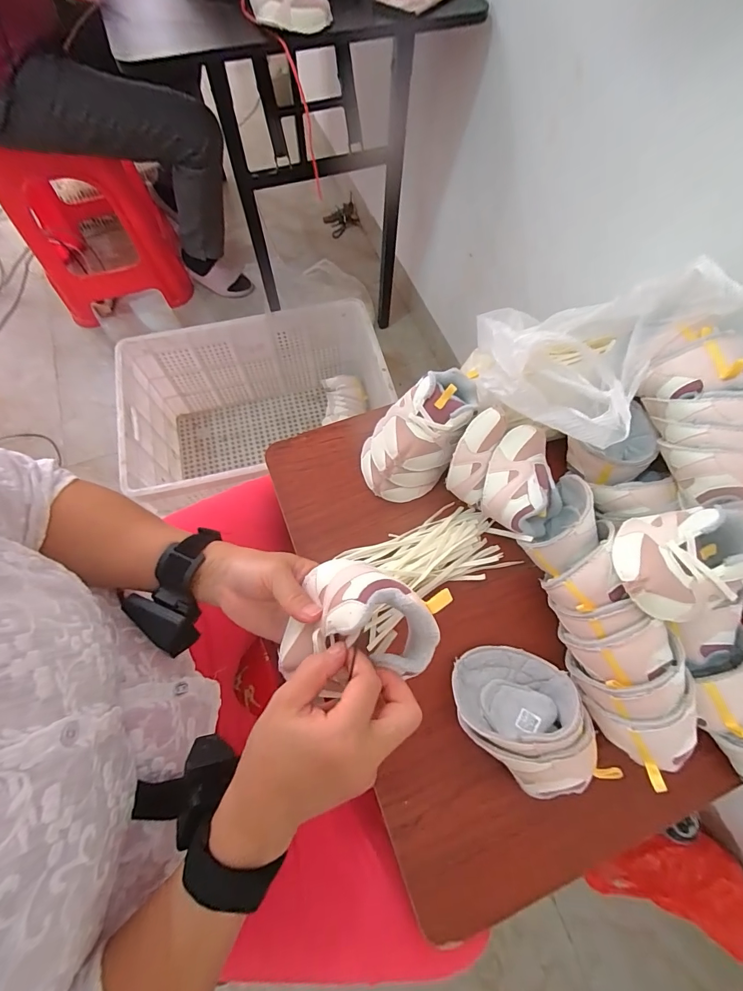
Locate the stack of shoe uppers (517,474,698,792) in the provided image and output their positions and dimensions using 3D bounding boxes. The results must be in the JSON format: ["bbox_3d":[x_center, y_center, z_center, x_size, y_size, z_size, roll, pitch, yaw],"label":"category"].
[{"bbox_3d":[0.242,0.124,0.437,0.085,0.108,0.292,-12,68,-6],"label":"stack of shoe uppers"}]

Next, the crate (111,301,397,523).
[{"bbox_3d":[-0.254,-0.185,1.015,0.574,0.285,0.413,-13,68,-7],"label":"crate"}]

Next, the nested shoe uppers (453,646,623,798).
[{"bbox_3d":[0.157,0.226,0.413,0.130,0.080,0.132,-3,67,-3],"label":"nested shoe uppers"}]

